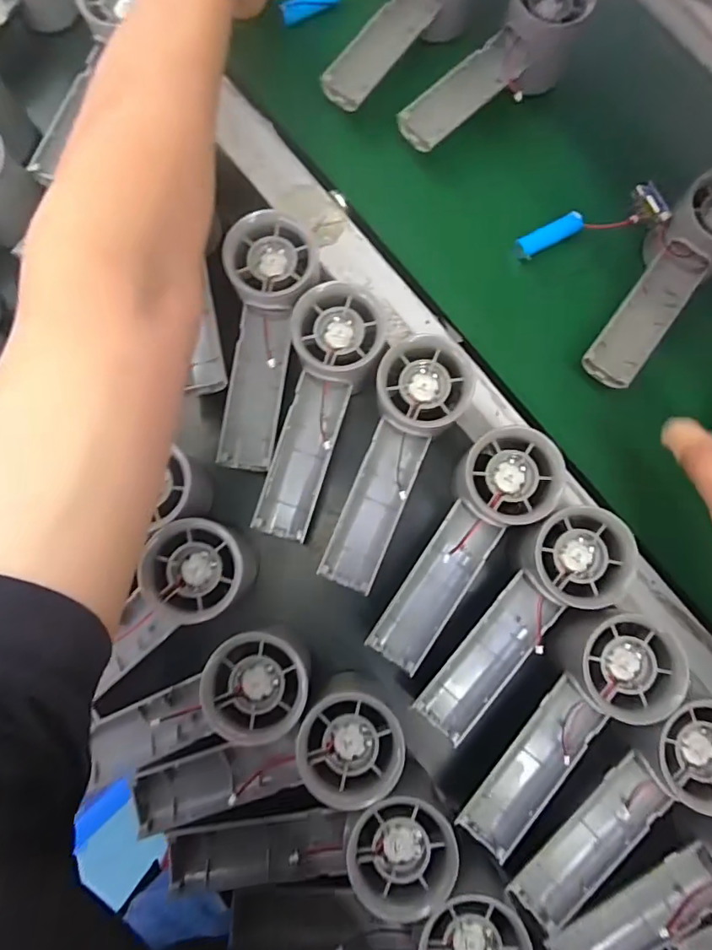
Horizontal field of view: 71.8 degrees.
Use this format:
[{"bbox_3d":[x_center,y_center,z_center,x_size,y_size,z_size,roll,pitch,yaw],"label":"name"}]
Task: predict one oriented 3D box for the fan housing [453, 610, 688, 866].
[{"bbox_3d":[0.123,0.149,0.278,0.054,0.033,0.153,33,82,4],"label":"fan housing"}]

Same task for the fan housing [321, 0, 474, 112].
[{"bbox_3d":[0.040,-0.338,0.367,0.062,0.056,0.161,31,82,4],"label":"fan housing"}]

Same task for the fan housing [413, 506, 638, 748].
[{"bbox_3d":[0.092,0.082,0.287,0.057,0.033,0.155,44,83,5],"label":"fan housing"}]

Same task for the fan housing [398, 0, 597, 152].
[{"bbox_3d":[0.101,-0.297,0.370,0.052,0.068,0.161,43,83,5],"label":"fan housing"}]

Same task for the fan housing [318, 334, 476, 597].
[{"bbox_3d":[0.023,-0.006,0.316,0.057,0.058,0.161,21,82,2],"label":"fan housing"}]

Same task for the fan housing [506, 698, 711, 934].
[{"bbox_3d":[0.153,0.187,0.279,0.053,0.030,0.155,44,97,3],"label":"fan housing"}]

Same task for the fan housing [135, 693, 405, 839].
[{"bbox_3d":[-0.050,0.164,0.279,0.155,0.027,0.053,-18,84,8],"label":"fan housing"}]

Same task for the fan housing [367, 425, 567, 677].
[{"bbox_3d":[0.065,0.044,0.301,0.056,0.027,0.159,32,96,2],"label":"fan housing"}]

